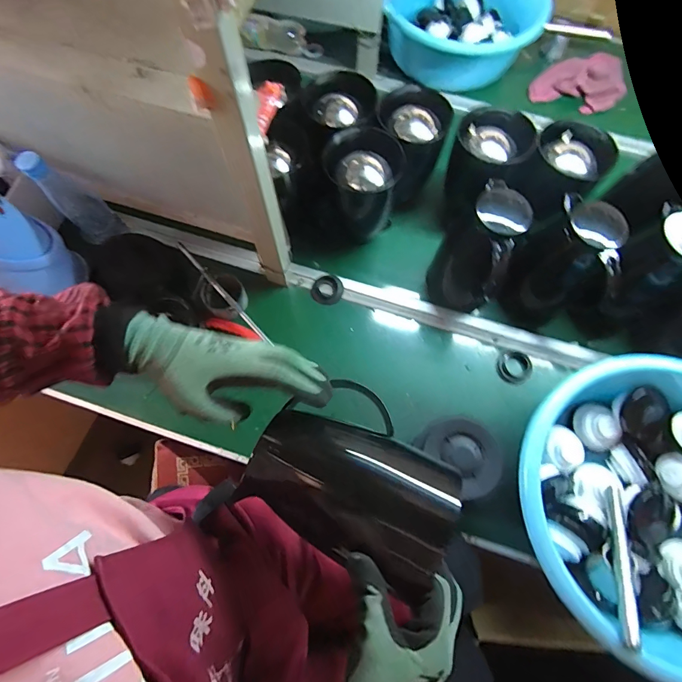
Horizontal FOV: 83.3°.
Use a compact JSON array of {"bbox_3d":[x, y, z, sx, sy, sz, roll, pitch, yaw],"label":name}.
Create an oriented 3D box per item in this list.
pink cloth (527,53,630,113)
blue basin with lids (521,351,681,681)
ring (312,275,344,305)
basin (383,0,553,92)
[{"bbox_3d":[0.558,-0.603,0.913,0.196,0.024,0.129,-7,95,18],"label":"pink cloth"},{"bbox_3d":[0.456,0.234,0.549,0.374,0.145,0.381,9,70,3],"label":"blue basin with lids"},{"bbox_3d":[-0.026,-0.097,0.739,0.061,0.020,0.053,-23,72,-8],"label":"ring"},{"bbox_3d":[0.274,-0.774,0.903,0.329,0.126,0.316,0,70,0],"label":"basin"}]

